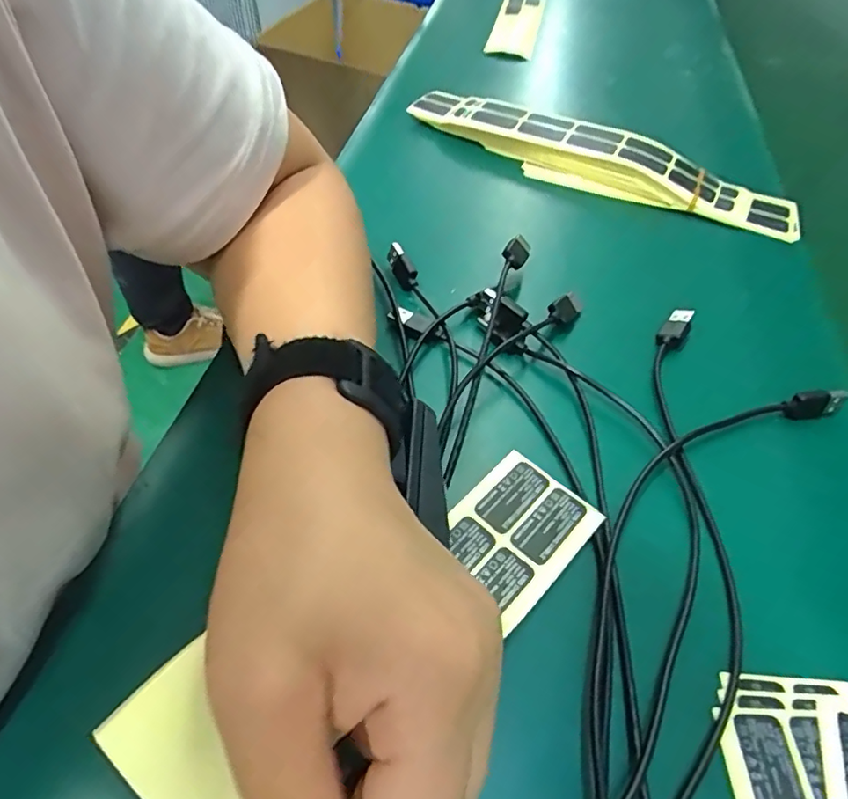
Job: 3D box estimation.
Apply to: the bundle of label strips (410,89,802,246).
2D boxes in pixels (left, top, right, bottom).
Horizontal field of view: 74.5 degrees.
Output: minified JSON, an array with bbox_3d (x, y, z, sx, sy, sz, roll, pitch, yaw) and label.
[{"bbox_3d":[0.129,-0.186,0.429,0.303,0.029,0.054,25,53,15],"label":"bundle of label strips"}]

